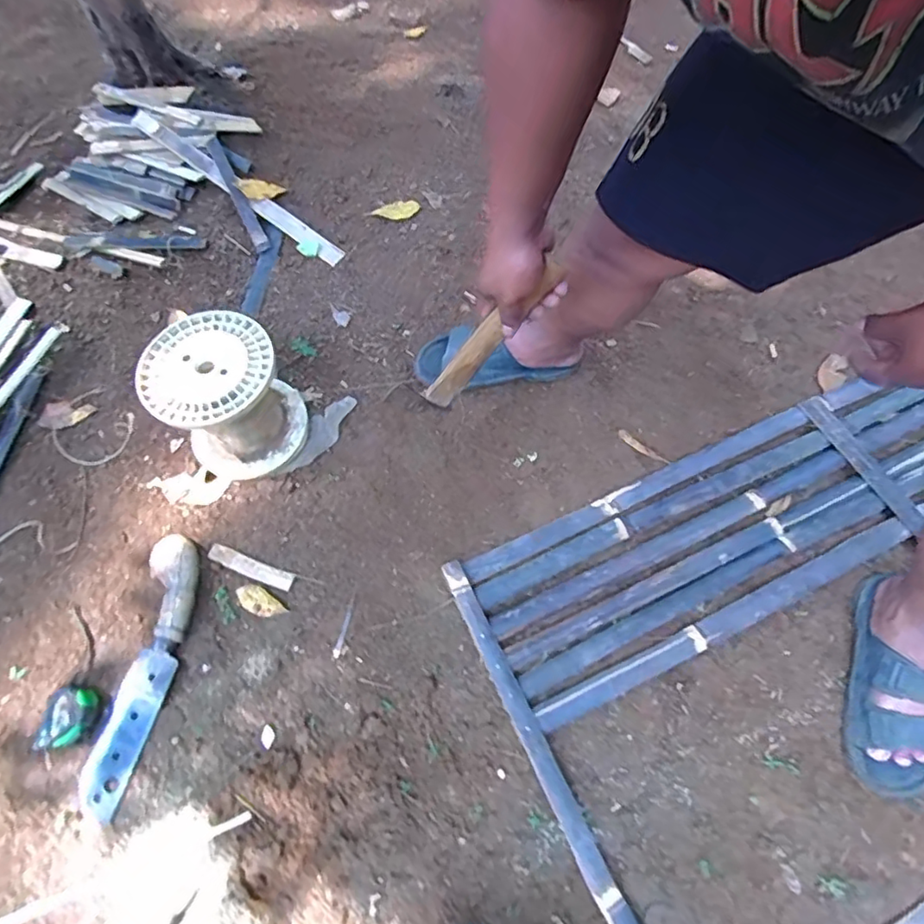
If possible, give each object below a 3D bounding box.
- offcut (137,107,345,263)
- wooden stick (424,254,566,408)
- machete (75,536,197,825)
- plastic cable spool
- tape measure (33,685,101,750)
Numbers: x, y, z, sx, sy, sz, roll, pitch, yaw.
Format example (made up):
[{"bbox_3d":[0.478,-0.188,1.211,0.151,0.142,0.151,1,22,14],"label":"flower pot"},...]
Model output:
[{"bbox_3d":[-0.444,-0.541,1.187,0.482,0.019,0.042,35,68,-2],"label":"offcut"},{"bbox_3d":[0.029,-0.140,0.694,0.041,0.238,0.016,2,55,-41],"label":"wooden stick"},{"bbox_3d":[-0.454,0.290,0.850,0.079,0.055,0.369,8,64,6],"label":"machete"},{"bbox_3d":[-0.370,-0.097,0.960,0.180,0.192,0.188,37,70,18],"label":"plastic cable spool"},{"bbox_3d":[-0.543,0.355,0.833,0.060,0.037,0.080,9,64,6],"label":"tape measure"}]

